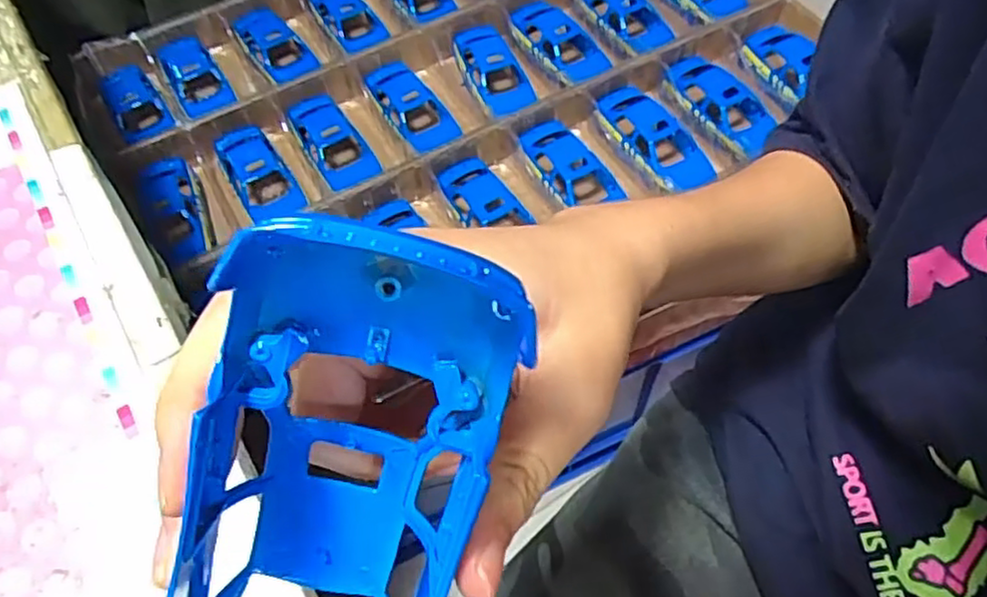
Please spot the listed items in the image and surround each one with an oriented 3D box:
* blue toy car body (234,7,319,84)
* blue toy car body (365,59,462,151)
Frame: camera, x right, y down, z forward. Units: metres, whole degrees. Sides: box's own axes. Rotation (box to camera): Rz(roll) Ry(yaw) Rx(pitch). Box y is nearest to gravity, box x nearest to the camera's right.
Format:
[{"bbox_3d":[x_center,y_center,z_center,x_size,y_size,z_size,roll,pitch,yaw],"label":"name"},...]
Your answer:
[{"bbox_3d":[-0.226,-0.261,0.701,0.051,0.033,0.096,-39,65,-19],"label":"blue toy car body"},{"bbox_3d":[-0.075,-0.172,0.638,0.048,0.034,0.133,-23,60,-11],"label":"blue toy car body"}]

